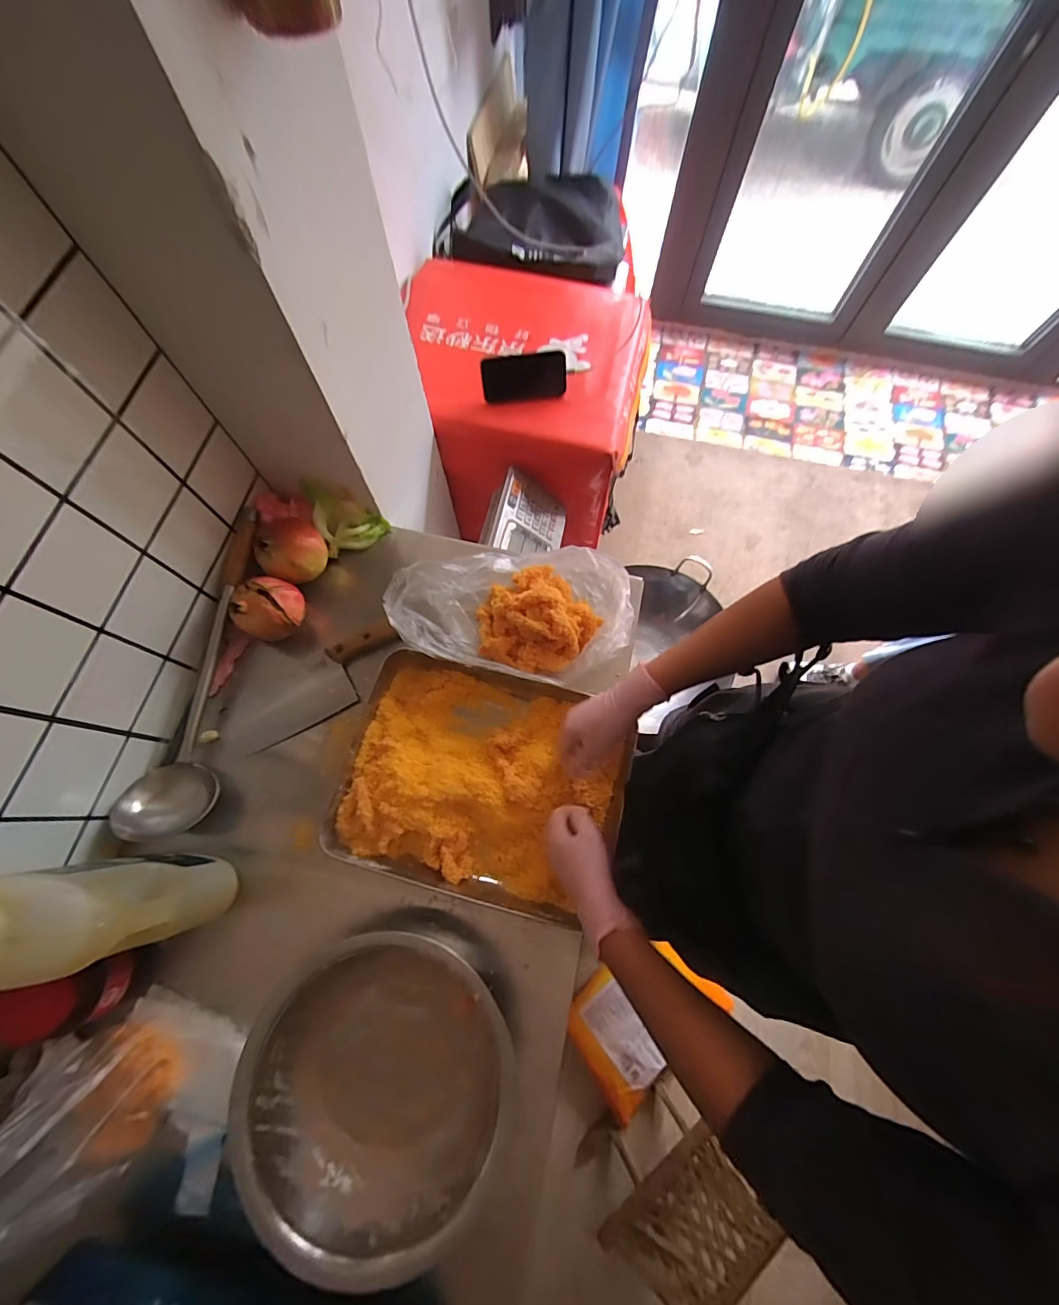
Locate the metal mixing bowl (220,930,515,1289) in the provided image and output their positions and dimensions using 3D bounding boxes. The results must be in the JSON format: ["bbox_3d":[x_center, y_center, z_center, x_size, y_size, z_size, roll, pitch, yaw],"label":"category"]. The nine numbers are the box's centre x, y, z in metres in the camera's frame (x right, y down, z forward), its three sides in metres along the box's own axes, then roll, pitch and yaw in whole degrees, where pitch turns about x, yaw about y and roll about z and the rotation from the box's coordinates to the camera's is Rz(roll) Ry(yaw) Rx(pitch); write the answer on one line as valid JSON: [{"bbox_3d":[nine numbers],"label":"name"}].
[{"bbox_3d":[-0.163,0.458,0.516,0.274,0.097,0.266,0,71,0],"label":"metal mixing bowl"}]

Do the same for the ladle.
[{"bbox_3d":[-0.444,0.016,0.648,0.091,0.067,0.450,5,71,1],"label":"ladle"}]

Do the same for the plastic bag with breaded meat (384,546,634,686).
[{"bbox_3d":[-0.020,-0.068,0.669,0.323,0.079,0.205,11,72,3],"label":"plastic bag with breaded meat"}]

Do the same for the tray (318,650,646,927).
[{"bbox_3d":[-0.058,0.165,0.621,0.355,0.050,0.275,13,72,4],"label":"tray"}]

